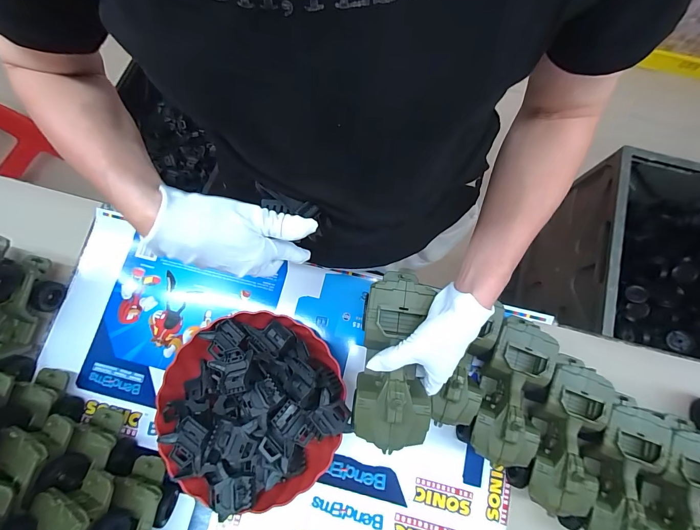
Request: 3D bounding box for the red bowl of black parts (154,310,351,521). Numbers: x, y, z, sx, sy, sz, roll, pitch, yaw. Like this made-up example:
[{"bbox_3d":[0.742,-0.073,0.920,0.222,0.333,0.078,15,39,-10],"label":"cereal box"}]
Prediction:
[{"bbox_3d":[-0.131,0.188,0.448,0.233,0.068,0.237,0,77,0],"label":"red bowl of black parts"}]

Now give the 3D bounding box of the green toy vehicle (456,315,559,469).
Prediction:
[{"bbox_3d":[0.213,0.164,0.446,0.080,0.081,0.180,20,78,4],"label":"green toy vehicle"}]

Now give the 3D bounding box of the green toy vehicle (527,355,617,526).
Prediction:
[{"bbox_3d":[0.276,0.221,0.432,0.081,0.077,0.196,17,78,3],"label":"green toy vehicle"}]

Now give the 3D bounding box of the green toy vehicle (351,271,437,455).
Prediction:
[{"bbox_3d":[0.049,0.100,0.369,0.078,0.057,0.185,5,80,1],"label":"green toy vehicle"}]

